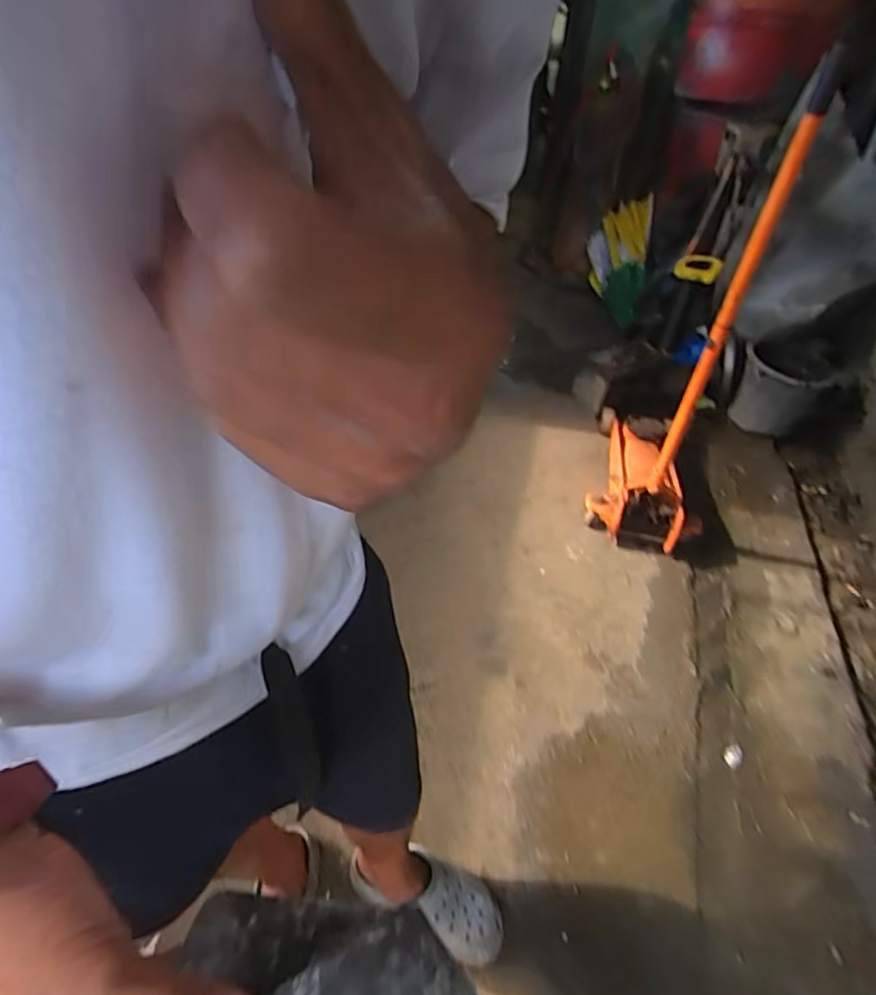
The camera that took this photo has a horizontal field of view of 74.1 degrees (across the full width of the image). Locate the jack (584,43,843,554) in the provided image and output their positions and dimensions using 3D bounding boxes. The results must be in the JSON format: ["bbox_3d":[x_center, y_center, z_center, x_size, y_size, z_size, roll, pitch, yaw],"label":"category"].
[{"bbox_3d":[0.712,-0.374,1.569,0.264,1.081,0.538,25,45,20],"label":"jack"}]

